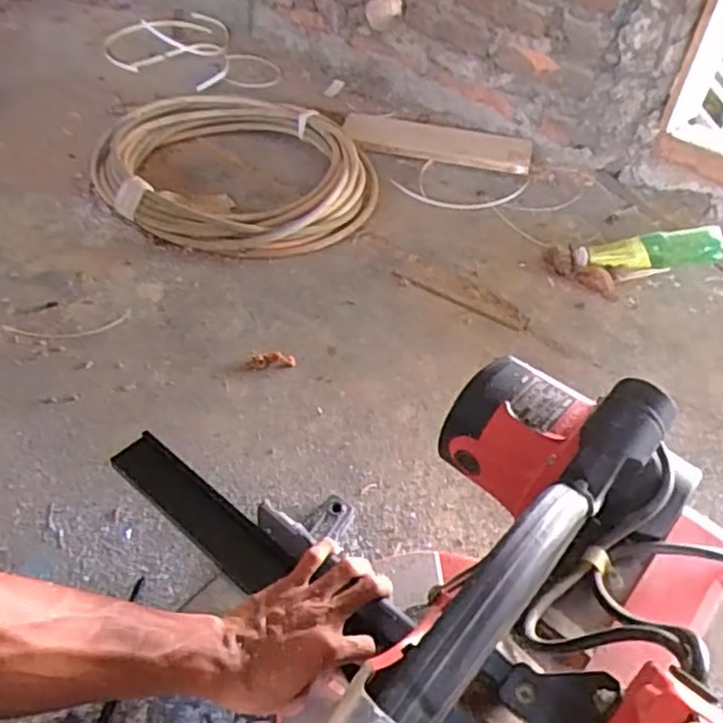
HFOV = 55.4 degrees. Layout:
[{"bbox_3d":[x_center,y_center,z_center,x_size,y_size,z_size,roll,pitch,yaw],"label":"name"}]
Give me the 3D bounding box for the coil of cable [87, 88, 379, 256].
[{"bbox_3d":[-0.215,-0.328,1.175,0.481,0.065,0.397,20,48,14],"label":"coil of cable"}]

